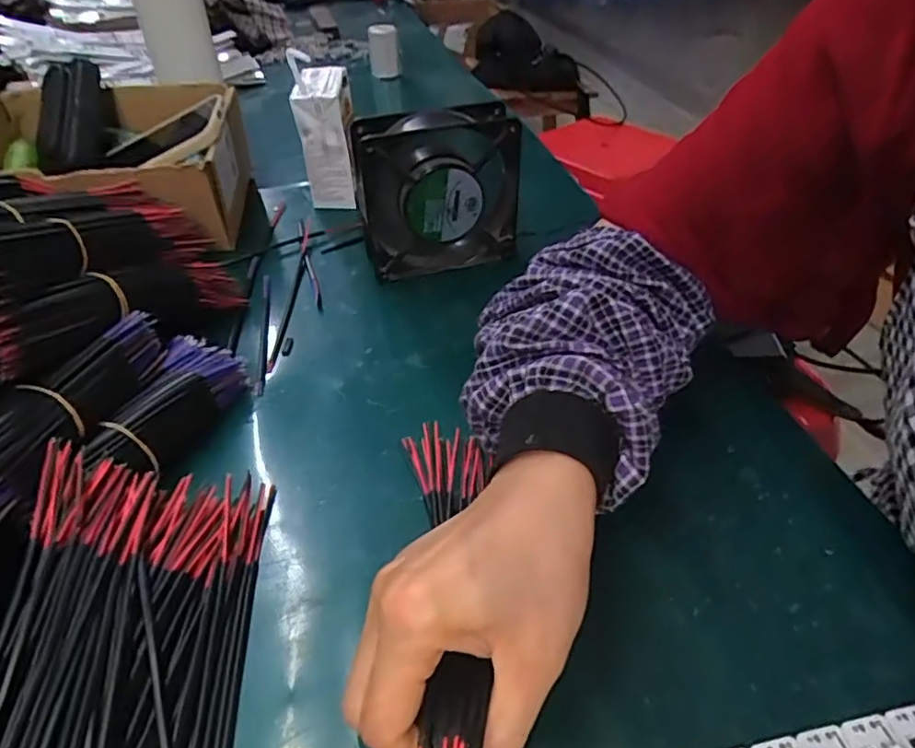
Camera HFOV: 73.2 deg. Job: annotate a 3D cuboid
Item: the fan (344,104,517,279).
[{"bbox_3d":[-0.015,-0.137,0.484,0.121,0.124,0.037,-10,42,-10],"label":"fan"}]

